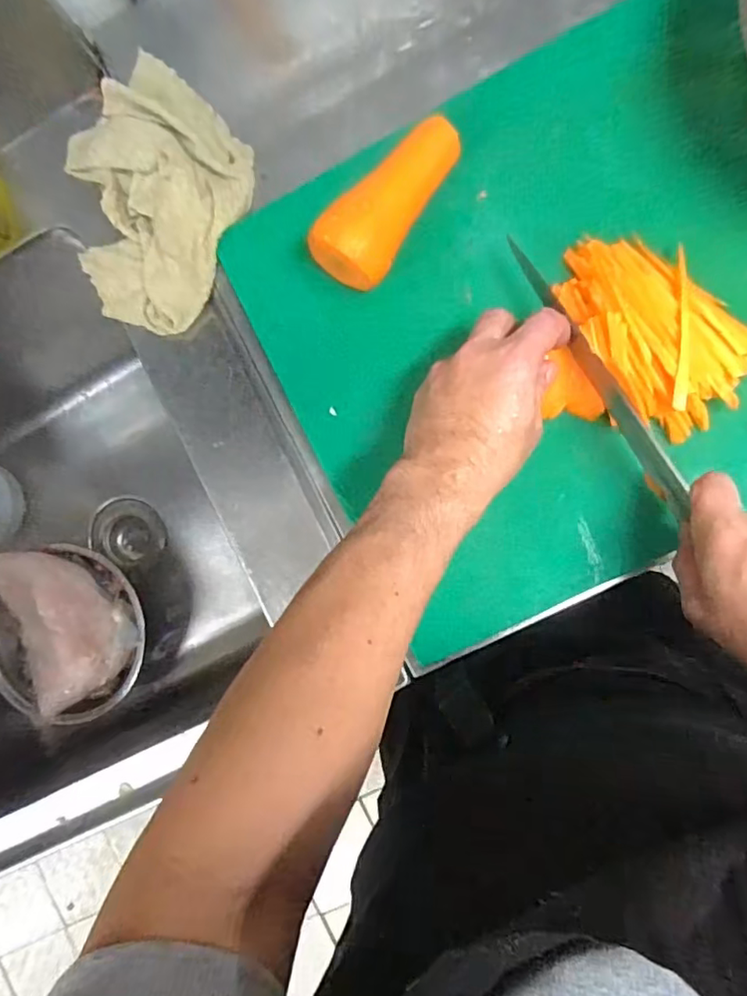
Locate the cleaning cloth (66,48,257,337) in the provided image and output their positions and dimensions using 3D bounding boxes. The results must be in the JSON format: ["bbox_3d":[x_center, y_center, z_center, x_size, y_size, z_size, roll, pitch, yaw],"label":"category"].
[{"bbox_3d":[-0.186,-0.246,0.491,0.173,0.042,0.176,-43,85,5],"label":"cleaning cloth"}]

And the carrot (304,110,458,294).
[{"bbox_3d":[0.016,-0.207,0.422,0.050,0.054,0.131,42,95,6],"label":"carrot"}]

